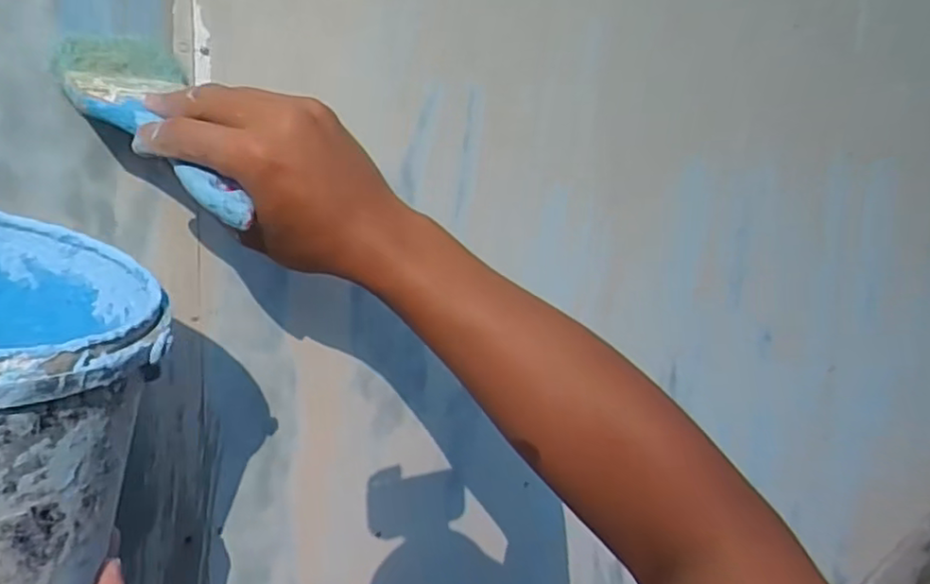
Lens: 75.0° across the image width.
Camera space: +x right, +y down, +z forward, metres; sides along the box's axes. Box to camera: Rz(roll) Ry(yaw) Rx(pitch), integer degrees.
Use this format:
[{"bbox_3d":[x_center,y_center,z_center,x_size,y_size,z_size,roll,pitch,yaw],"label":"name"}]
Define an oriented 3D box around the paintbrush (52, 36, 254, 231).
[{"bbox_3d":[-0.168,-0.093,0.339,0.071,0.021,0.188,-5,42,-47],"label":"paintbrush"}]

